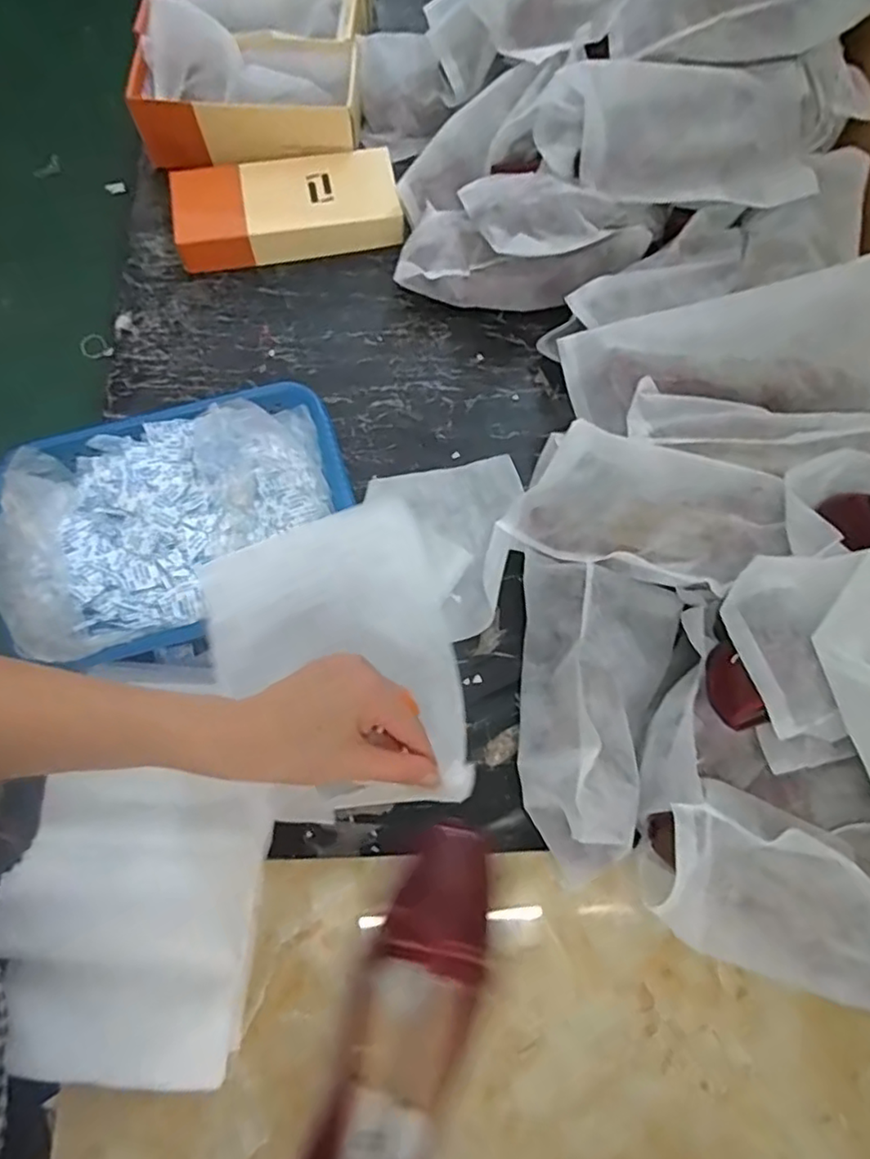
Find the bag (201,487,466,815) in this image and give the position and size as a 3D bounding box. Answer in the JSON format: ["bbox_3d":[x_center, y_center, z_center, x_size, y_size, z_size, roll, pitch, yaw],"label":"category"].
[{"bbox_3d":[-0.082,0.053,0.501,0.191,0.103,0.256,-18,72,-6],"label":"bag"}]

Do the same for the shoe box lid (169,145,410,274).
[{"bbox_3d":[-0.187,-0.475,0.804,0.275,0.039,0.140,-11,71,-4],"label":"shoe box lid"}]

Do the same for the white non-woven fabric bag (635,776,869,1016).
[{"bbox_3d":[0.288,0.257,0.491,0.272,0.124,0.120,25,73,8],"label":"white non-woven fabric bag"}]

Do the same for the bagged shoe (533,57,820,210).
[{"bbox_3d":[0.284,-0.505,0.728,0.321,0.098,0.139,-5,112,-8],"label":"bagged shoe"}]

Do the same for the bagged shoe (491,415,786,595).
[{"bbox_3d":[0.194,-0.069,0.622,0.213,0.080,0.123,19,101,22],"label":"bagged shoe"}]

